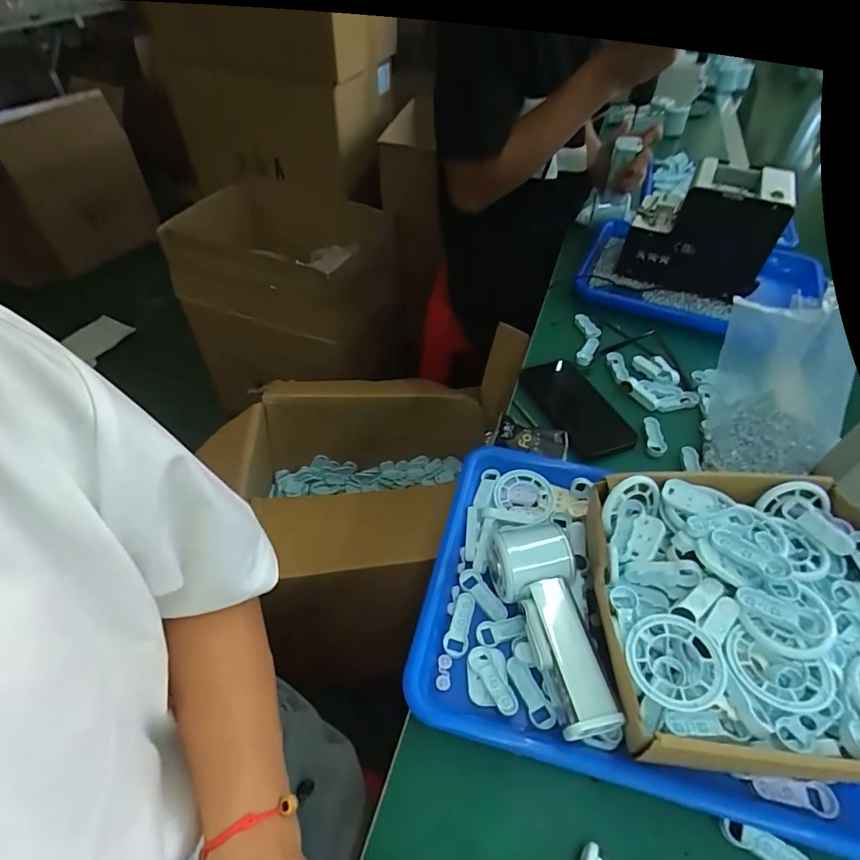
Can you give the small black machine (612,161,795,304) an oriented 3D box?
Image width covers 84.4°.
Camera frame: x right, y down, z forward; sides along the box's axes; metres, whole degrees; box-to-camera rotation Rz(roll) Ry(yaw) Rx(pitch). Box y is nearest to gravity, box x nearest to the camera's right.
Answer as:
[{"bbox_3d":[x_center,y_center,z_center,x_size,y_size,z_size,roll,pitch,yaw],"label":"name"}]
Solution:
[{"bbox_3d":[0.374,-0.276,0.661,0.171,0.149,0.116,19,51,15],"label":"small black machine"}]

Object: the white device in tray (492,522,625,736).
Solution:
[{"bbox_3d":[0.095,0.149,0.365,0.064,0.042,0.149,-8,50,-9],"label":"white device in tray"}]

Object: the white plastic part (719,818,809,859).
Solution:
[{"bbox_3d":[0.212,0.263,0.300,0.050,0.007,0.015,23,52,17],"label":"white plastic part"}]

